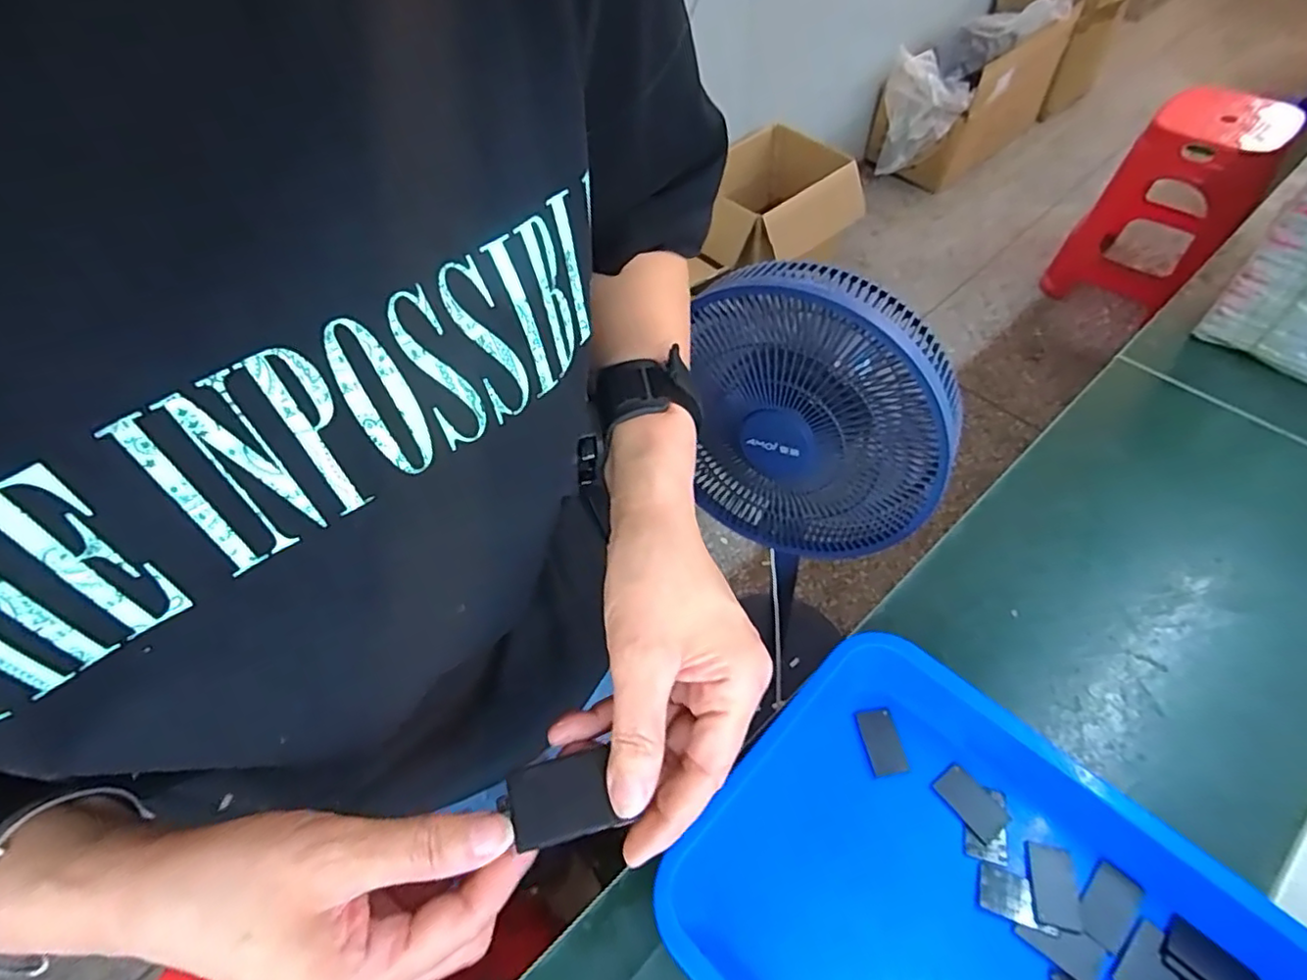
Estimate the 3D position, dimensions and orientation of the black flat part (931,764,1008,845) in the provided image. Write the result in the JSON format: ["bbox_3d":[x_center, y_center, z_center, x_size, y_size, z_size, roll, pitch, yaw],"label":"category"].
[{"bbox_3d":[0.233,0.230,0.466,0.028,0.004,0.049,-28,59,-15],"label":"black flat part"}]

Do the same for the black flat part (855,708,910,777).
[{"bbox_3d":[0.177,0.196,0.493,0.027,0.007,0.046,-10,56,-3],"label":"black flat part"}]

